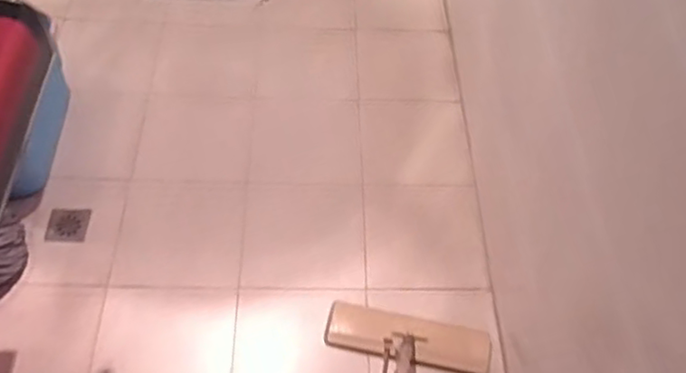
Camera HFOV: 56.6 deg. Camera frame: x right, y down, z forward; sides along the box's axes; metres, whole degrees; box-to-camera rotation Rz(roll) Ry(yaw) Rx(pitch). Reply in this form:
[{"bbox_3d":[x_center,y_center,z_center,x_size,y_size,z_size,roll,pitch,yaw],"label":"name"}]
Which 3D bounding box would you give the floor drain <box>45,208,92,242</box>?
[{"bbox_3d":[-0.710,0.099,1.652,0.097,0.014,0.100,-4,54,-7],"label":"floor drain"}]

